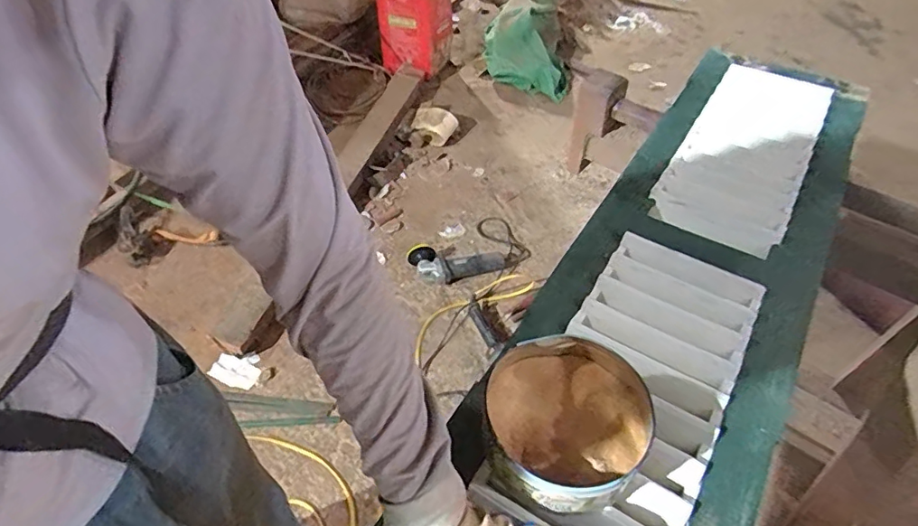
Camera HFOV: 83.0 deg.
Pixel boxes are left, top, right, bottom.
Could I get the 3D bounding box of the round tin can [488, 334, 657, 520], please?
[{"bbox_3d":[0.095,0.144,0.486,0.148,0.073,0.152,0,50,0],"label":"round tin can"}]

